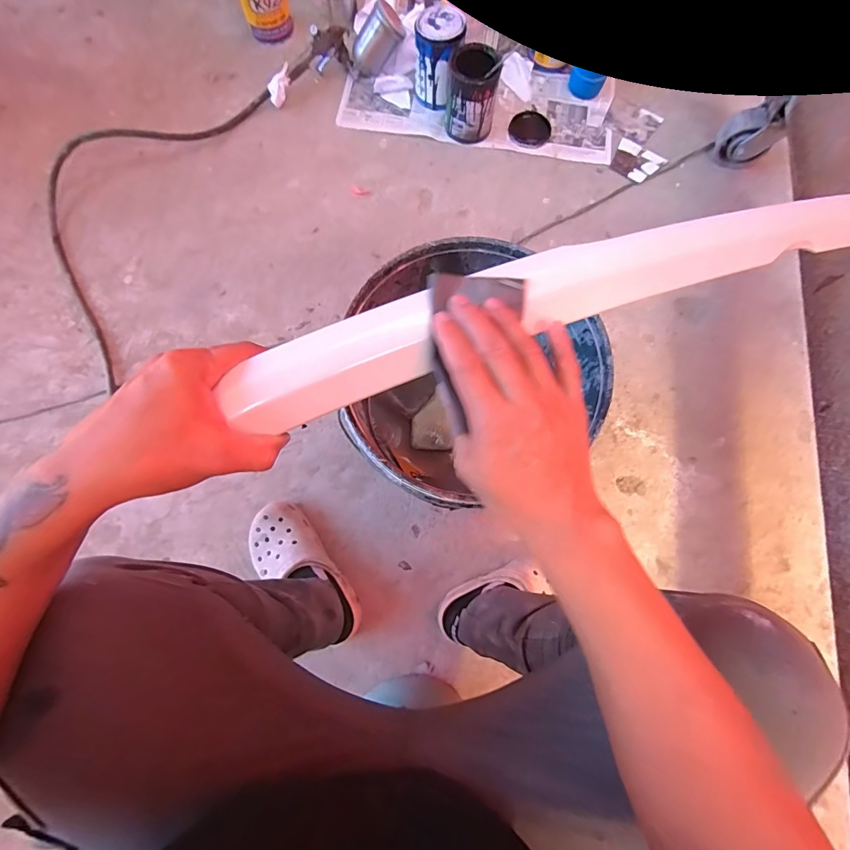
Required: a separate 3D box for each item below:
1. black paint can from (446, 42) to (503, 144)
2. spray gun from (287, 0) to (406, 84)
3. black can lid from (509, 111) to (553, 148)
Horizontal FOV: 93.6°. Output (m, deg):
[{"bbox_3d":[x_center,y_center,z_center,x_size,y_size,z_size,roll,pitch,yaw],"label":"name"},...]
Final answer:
[{"bbox_3d":[0.099,-0.692,0.839,0.096,0.133,0.101,0,77,0],"label":"black paint can"},{"bbox_3d":[-0.177,-0.836,0.884,0.263,0.111,0.076,-6,77,-2],"label":"spray gun"},{"bbox_3d":[0.240,-0.673,0.903,0.089,0.005,0.091,0,77,0],"label":"black can lid"}]

